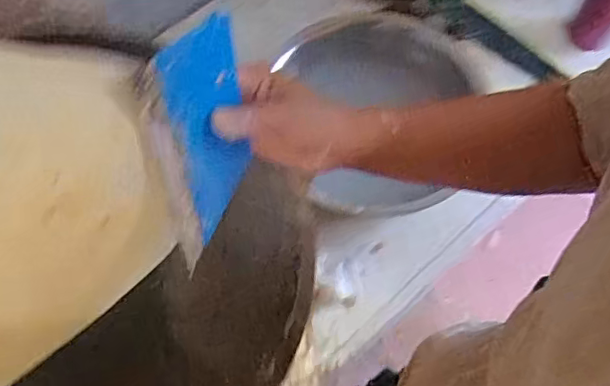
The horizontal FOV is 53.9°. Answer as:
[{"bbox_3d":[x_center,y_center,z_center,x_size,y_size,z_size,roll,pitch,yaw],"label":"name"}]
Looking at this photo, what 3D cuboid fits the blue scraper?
[{"bbox_3d":[-0.066,-0.031,0.398,0.012,0.156,0.092,17,48,19],"label":"blue scraper"}]

